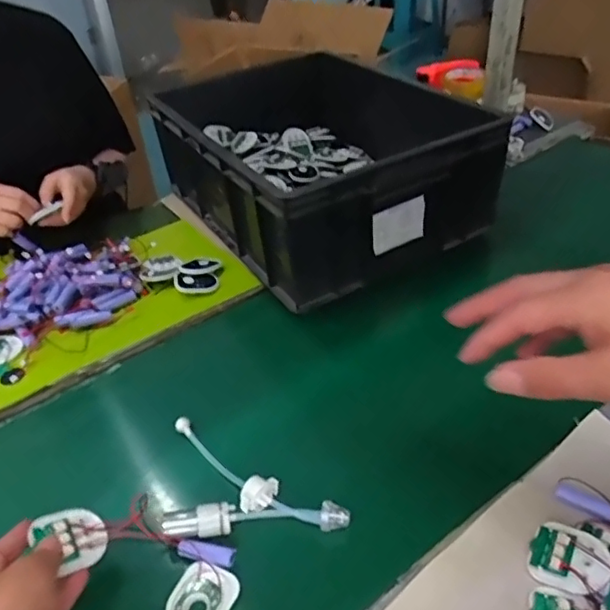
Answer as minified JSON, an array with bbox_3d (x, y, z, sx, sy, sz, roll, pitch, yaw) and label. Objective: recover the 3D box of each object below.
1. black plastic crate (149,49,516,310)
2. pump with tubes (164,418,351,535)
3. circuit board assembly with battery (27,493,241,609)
[{"bbox_3d":[-0.001,-0.233,0.896,0.345,0.186,0.513,-23,41,-22],"label":"black plastic crate"},{"bbox_3d":[-0.045,0.153,0.543,0.157,0.020,0.121,-5,37,1],"label":"pump with tubes"},{"bbox_3d":[-0.134,0.205,0.482,0.167,0.024,0.072,26,43,5],"label":"circuit board assembly with battery"}]

